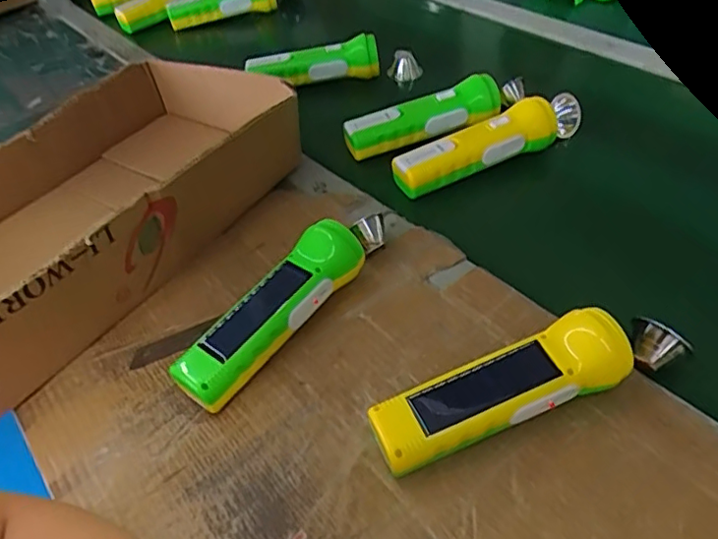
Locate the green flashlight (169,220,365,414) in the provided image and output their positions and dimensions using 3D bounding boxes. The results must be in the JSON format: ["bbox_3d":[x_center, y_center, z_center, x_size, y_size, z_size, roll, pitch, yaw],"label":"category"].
[{"bbox_3d":[-0.064,0.030,0.425,0.047,0.048,0.168,30,56,31],"label":"green flashlight"}]

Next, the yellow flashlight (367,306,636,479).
[{"bbox_3d":[0.088,0.078,0.358,0.162,0.046,0.044,-18,47,-10],"label":"yellow flashlight"}]

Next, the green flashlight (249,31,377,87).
[{"bbox_3d":[-0.057,-0.257,0.719,0.166,0.044,0.042,-3,46,5],"label":"green flashlight"}]

